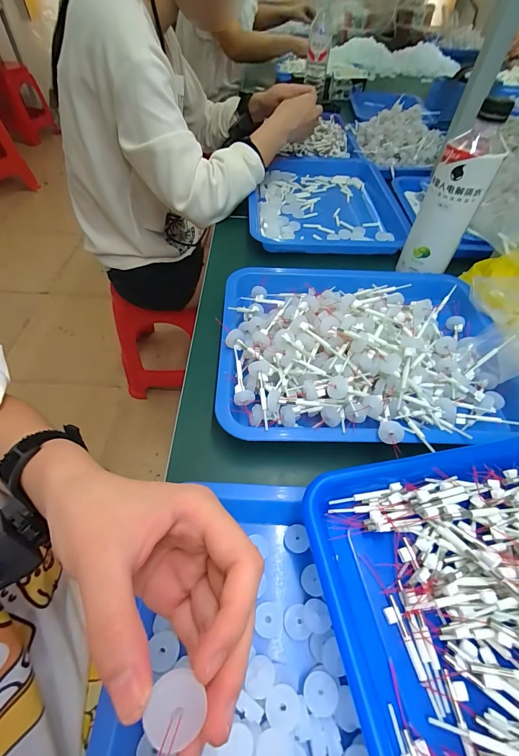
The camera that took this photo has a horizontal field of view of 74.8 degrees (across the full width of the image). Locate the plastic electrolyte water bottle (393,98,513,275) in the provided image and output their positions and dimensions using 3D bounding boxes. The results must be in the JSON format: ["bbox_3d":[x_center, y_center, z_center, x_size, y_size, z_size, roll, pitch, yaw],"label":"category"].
[{"bbox_3d":[0.245,-0.228,0.429,0.060,0.177,0.061,-15,55,-14],"label":"plastic electrolyte water bottle"}]

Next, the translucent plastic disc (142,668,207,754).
[{"bbox_3d":[-0.029,0.113,0.115,0.019,0.004,0.019,8,63,-16],"label":"translucent plastic disc"}]

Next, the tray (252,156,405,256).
[{"bbox_3d":[0.121,-0.330,0.641,0.266,0.044,0.368,6,53,2],"label":"tray"}]

